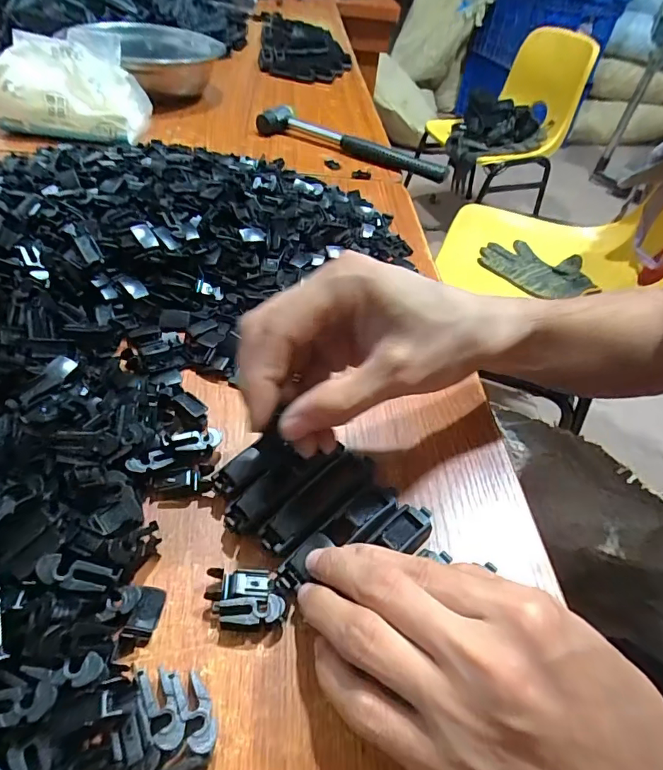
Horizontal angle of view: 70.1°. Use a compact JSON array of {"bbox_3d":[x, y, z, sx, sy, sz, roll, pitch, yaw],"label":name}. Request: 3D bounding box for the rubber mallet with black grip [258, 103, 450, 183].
[{"bbox_3d":[0.025,-0.277,0.542,0.228,0.024,0.036,22,48,13],"label":"rubber mallet with black grip"}]

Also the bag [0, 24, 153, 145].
[{"bbox_3d":[-0.271,-0.309,0.489,0.135,0.083,0.072,0,47,-7],"label":"bag"}]

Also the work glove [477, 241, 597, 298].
[{"bbox_3d":[0.355,-0.205,0.825,0.182,0.021,0.132,25,49,16],"label":"work glove"}]

